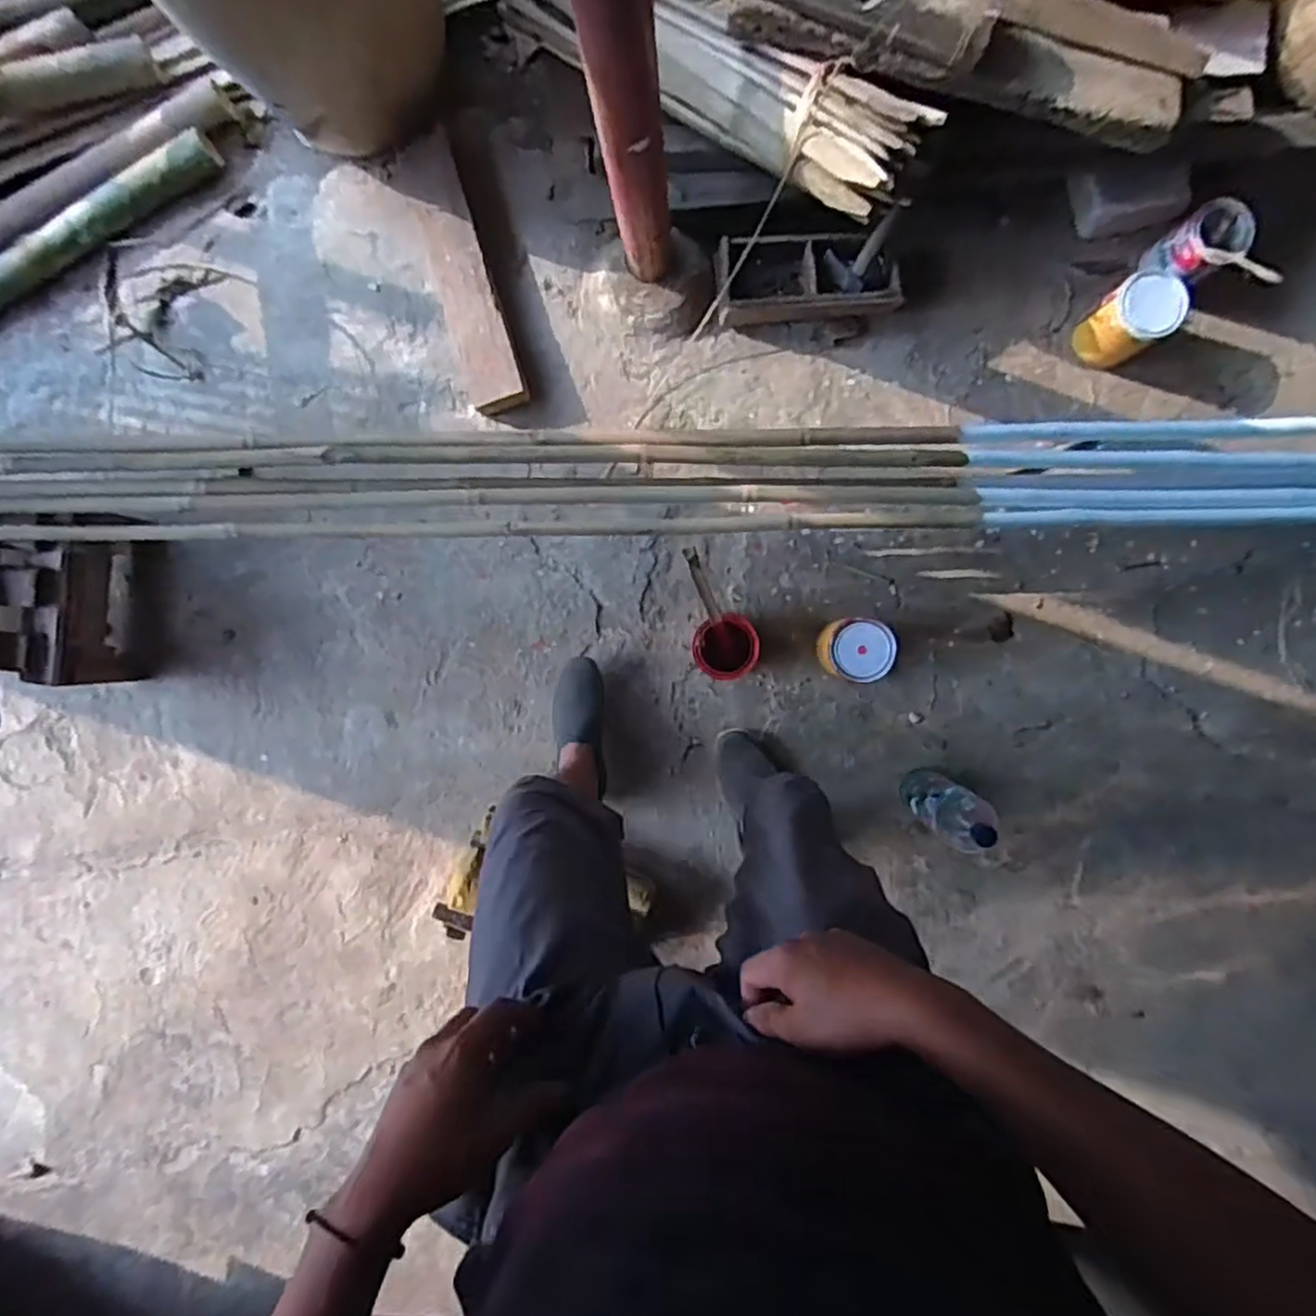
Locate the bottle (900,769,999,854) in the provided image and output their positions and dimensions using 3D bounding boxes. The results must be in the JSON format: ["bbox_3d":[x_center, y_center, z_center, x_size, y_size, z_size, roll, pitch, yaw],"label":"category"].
[{"bbox_3d":[0.459,0.237,1.143,0.076,0.301,0.083,0,94,3],"label":"bottle"}]

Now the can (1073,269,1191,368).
[{"bbox_3d":[0.778,-0.554,1.175,0.109,0.144,0.107,0,94,3],"label":"can"}]

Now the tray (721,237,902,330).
[{"bbox_3d":[0.256,-0.645,1.187,0.308,0.092,0.130,-2,94,4],"label":"tray"}]

